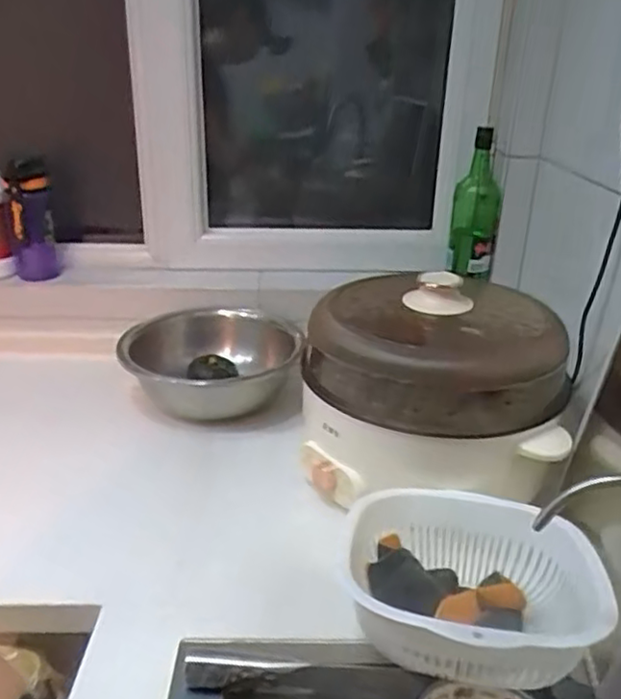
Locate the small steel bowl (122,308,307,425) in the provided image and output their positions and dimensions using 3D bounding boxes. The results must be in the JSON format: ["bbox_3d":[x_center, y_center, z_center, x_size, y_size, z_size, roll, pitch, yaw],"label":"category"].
[{"bbox_3d":[-0.159,0.032,1.061,0.271,0.111,0.235,2,25,1],"label":"small steel bowl"}]

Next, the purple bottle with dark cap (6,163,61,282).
[{"bbox_3d":[-0.483,-0.220,1.146,0.074,0.206,0.081,-10,27,-22],"label":"purple bottle with dark cap"}]

